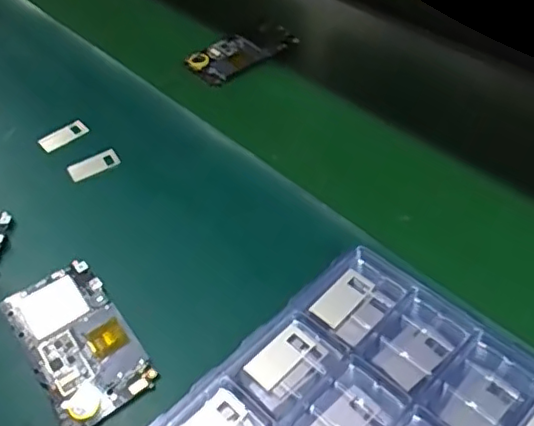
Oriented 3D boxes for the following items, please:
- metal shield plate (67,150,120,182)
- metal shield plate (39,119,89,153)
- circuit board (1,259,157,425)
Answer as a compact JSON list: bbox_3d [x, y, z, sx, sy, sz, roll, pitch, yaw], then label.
[{"bbox_3d":[-0.154,-0.043,0.528,0.045,0.004,0.021,-24,50,-19],"label":"metal shield plate"},{"bbox_3d":[-0.191,-0.072,0.561,0.045,0.006,0.022,-34,54,-26],"label":"metal shield plate"},{"bbox_3d":[-0.130,0.085,0.406,0.063,0.006,0.121,-28,51,-22],"label":"circuit board"}]

